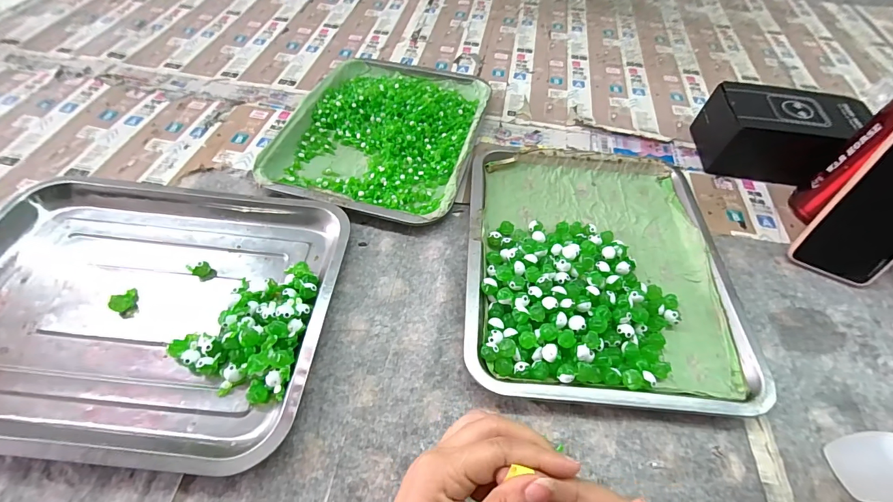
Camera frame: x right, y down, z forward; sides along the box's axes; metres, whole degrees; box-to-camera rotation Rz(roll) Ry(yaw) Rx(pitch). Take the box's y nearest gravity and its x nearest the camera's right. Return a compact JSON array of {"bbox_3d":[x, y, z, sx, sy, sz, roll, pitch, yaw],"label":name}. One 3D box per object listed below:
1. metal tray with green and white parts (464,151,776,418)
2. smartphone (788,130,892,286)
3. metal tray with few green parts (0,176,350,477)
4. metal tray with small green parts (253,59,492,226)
[{"bbox_3d":[0.154,0.007,0.399,0.259,0.026,0.301,4,55,0],"label":"metal tray with green and white parts"},{"bbox_3d":[0.434,-0.044,0.373,0.077,0.162,0.014,28,38,20],"label":"smartphone"},{"bbox_3d":[-0.289,0.043,0.352,0.357,0.029,0.261,6,55,1],"label":"metal tray with few green parts"},{"bbox_3d":[-0.085,-0.167,0.516,0.249,0.023,0.302,13,55,6],"label":"metal tray with small green parts"}]

